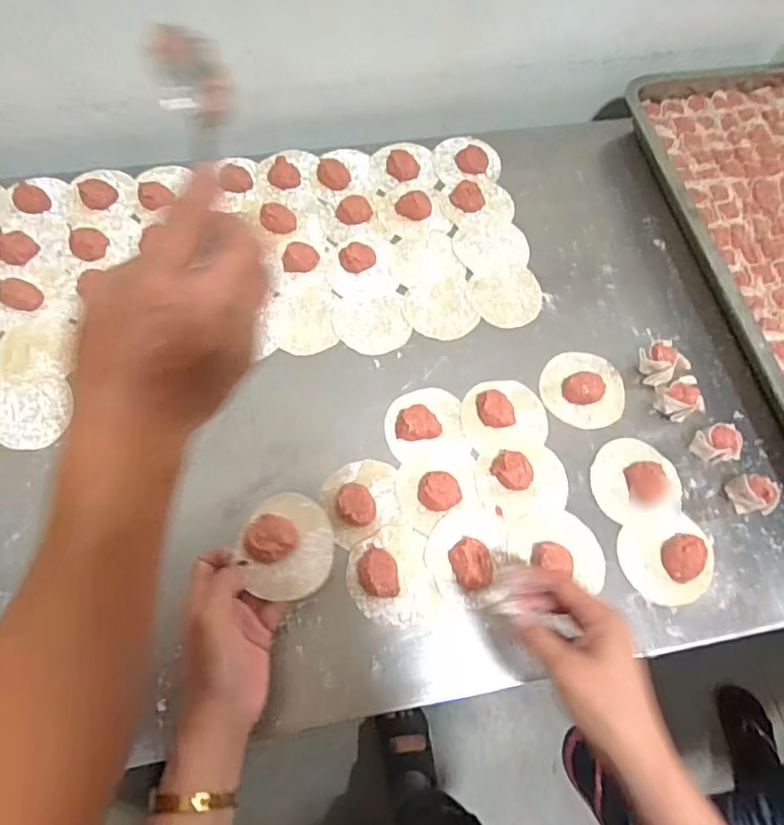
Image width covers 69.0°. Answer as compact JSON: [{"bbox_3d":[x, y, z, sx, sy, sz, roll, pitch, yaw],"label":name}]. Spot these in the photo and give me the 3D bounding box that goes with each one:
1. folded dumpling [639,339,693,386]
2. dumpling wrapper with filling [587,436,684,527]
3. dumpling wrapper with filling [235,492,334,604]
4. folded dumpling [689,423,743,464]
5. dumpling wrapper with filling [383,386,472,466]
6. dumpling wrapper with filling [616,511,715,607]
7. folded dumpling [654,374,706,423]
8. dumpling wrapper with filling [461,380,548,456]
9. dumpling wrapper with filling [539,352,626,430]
[{"bbox_3d":[0.267,-0.049,0.565,0.036,0.033,0.036,-22,69,-12],"label":"folded dumpling"},{"bbox_3d":[0.225,0.059,0.525,0.080,0.015,0.075,1,66,-3],"label":"dumpling wrapper with filling"},{"bbox_3d":[-0.077,0.099,0.432,0.070,0.020,0.078,16,63,-25],"label":"dumpling wrapper with filling"},{"bbox_3d":[0.301,0.031,0.531,0.035,0.034,0.031,-7,67,-6],"label":"folded dumpling"},{"bbox_3d":[0.032,0.008,0.536,0.074,0.017,0.071,-8,67,-7],"label":"dumpling wrapper with filling"},{"bbox_3d":[0.249,0.130,0.507,0.084,0.022,0.073,-11,67,-8],"label":"dumpling wrapper with filling"},{"bbox_3d":[0.278,-0.013,0.550,0.035,0.035,0.037,-10,67,-7],"label":"folded dumpling"},{"bbox_3d":[0.108,-0.002,0.543,0.080,0.020,0.070,-9,67,-7],"label":"dumpling wrapper with filling"},{"bbox_3d":[0.189,-0.027,0.559,0.082,0.020,0.080,1,66,-3],"label":"dumpling wrapper with filling"}]

